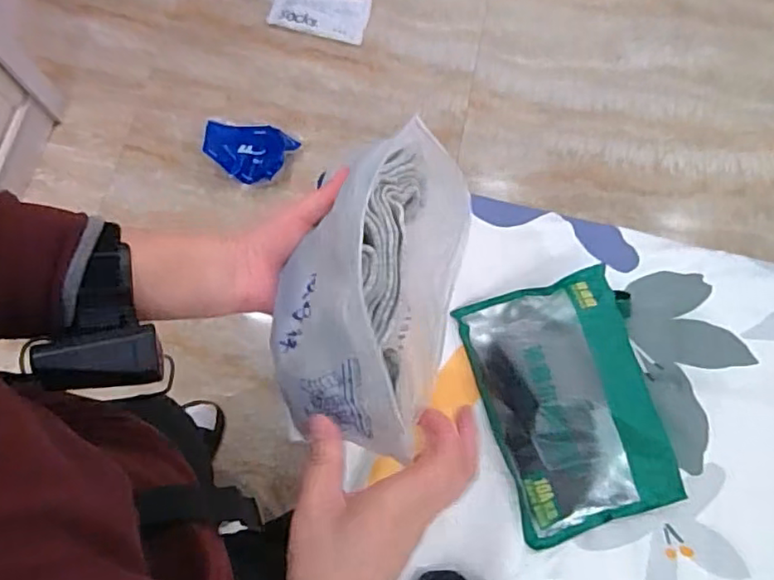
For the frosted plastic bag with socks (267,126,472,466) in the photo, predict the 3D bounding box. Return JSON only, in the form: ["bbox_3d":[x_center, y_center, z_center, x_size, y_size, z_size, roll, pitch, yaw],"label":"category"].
[{"bbox_3d":[-0.010,-0.012,0.372,0.107,0.059,0.203,14,76,3],"label":"frosted plastic bag with socks"}]

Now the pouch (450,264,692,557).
[{"bbox_3d":[0.218,0.126,0.676,0.198,0.073,0.282,-17,77,-5],"label":"pouch"}]

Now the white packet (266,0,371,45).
[{"bbox_3d":[-0.174,-0.716,1.534,0.258,0.020,0.129,15,73,11],"label":"white packet"}]

